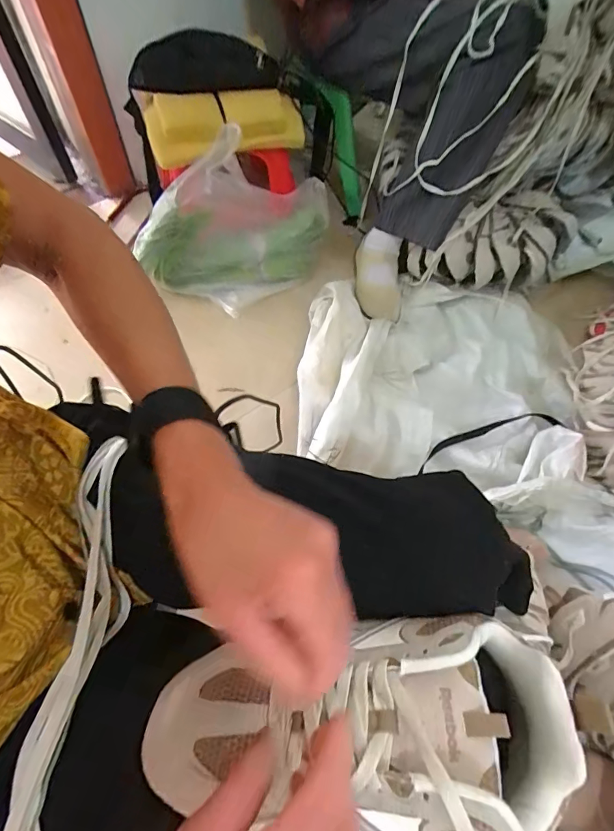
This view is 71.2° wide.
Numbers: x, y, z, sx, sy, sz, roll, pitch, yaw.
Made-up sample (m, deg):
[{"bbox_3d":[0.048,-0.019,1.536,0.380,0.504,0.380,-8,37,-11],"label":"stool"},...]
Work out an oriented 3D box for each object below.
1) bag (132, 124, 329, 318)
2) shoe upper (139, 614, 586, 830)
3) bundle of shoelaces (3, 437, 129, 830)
[{"bbox_3d":[-0.150,-0.395,0.898,0.373,0.220,0.229,4,60,0],"label":"bag"},{"bbox_3d":[0.031,0.185,0.257,0.240,0.075,0.113,0,60,0],"label":"shoe upper"},{"bbox_3d":[-0.156,0.143,0.306,0.040,0.049,0.291,1,60,-2],"label":"bundle of shoelaces"}]

